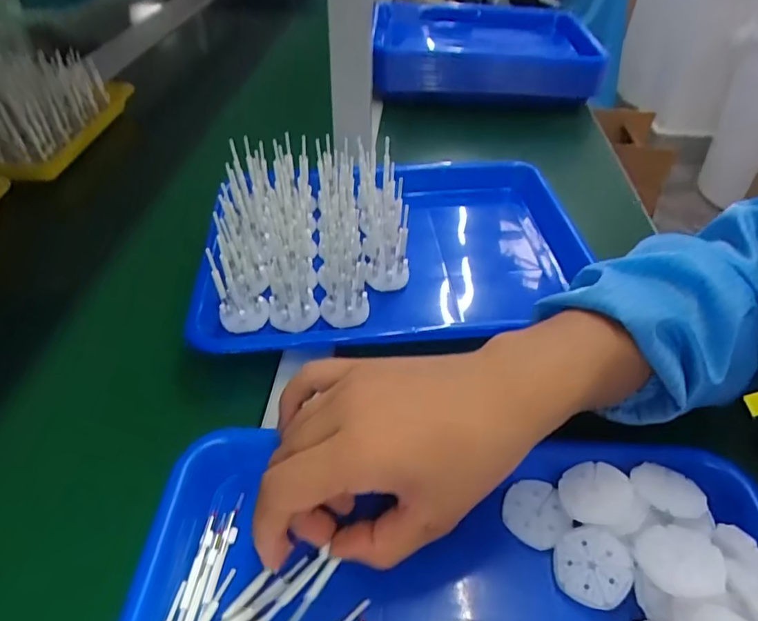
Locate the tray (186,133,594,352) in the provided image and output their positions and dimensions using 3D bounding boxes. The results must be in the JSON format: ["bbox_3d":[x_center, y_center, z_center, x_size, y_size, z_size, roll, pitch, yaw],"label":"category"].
[{"bbox_3d":[0.027,-0.065,0.466,0.350,0.075,0.240,-4,43,-5],"label":"tray"}]

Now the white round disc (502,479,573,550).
[{"bbox_3d":[0.090,0.115,0.299,0.036,0.008,0.035,1,43,-1],"label":"white round disc"}]

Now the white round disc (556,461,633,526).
[{"bbox_3d":[0.121,0.100,0.291,0.038,0.007,0.037,0,40,32],"label":"white round disc"}]

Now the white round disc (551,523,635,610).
[{"bbox_3d":[0.112,0.133,0.273,0.037,0.004,0.037,-1,61,23],"label":"white round disc"}]

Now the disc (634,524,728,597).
[{"bbox_3d":[0.149,0.120,0.256,0.039,0.008,0.035,-21,47,-22],"label":"disc"}]

